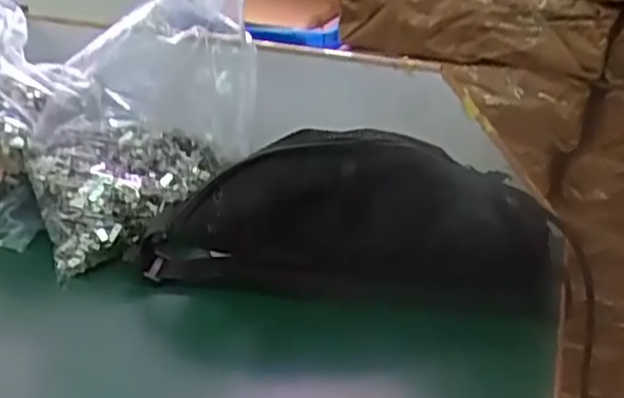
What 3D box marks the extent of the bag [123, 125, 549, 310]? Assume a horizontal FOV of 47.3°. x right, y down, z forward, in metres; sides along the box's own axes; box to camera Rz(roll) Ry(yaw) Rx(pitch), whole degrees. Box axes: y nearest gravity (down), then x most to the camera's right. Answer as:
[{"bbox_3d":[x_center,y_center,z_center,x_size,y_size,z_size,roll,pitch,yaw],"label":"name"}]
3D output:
[{"bbox_3d":[0.036,0.014,0.522,0.308,0.119,0.061,-1,27,-10],"label":"bag"}]

